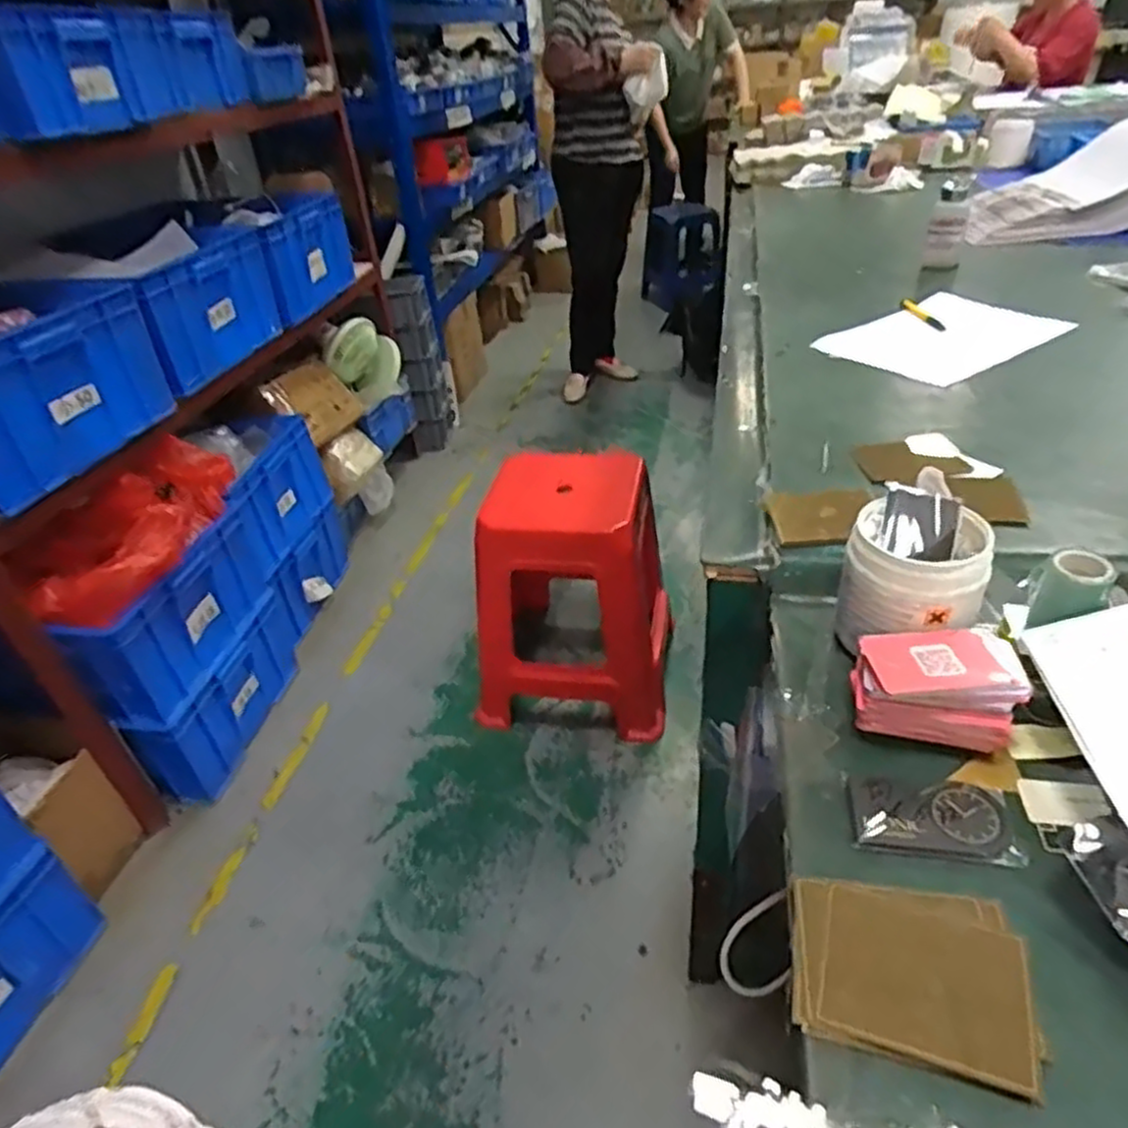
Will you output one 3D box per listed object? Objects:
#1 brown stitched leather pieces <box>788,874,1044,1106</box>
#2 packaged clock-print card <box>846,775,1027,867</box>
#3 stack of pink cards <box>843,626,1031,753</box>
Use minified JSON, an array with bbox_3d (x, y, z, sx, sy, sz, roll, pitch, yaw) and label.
[{"bbox_3d":[0.178,0.210,0.380,0.114,0.005,0.091,5,37,15],"label":"brown stitched leather pieces"},{"bbox_3d":[0.223,0.155,0.450,0.089,0.006,0.057,2,37,11],"label":"packaged clock-print card"},{"bbox_3d":[0.254,0.081,0.501,0.102,0.044,0.068,7,38,18],"label":"stack of pink cards"}]

